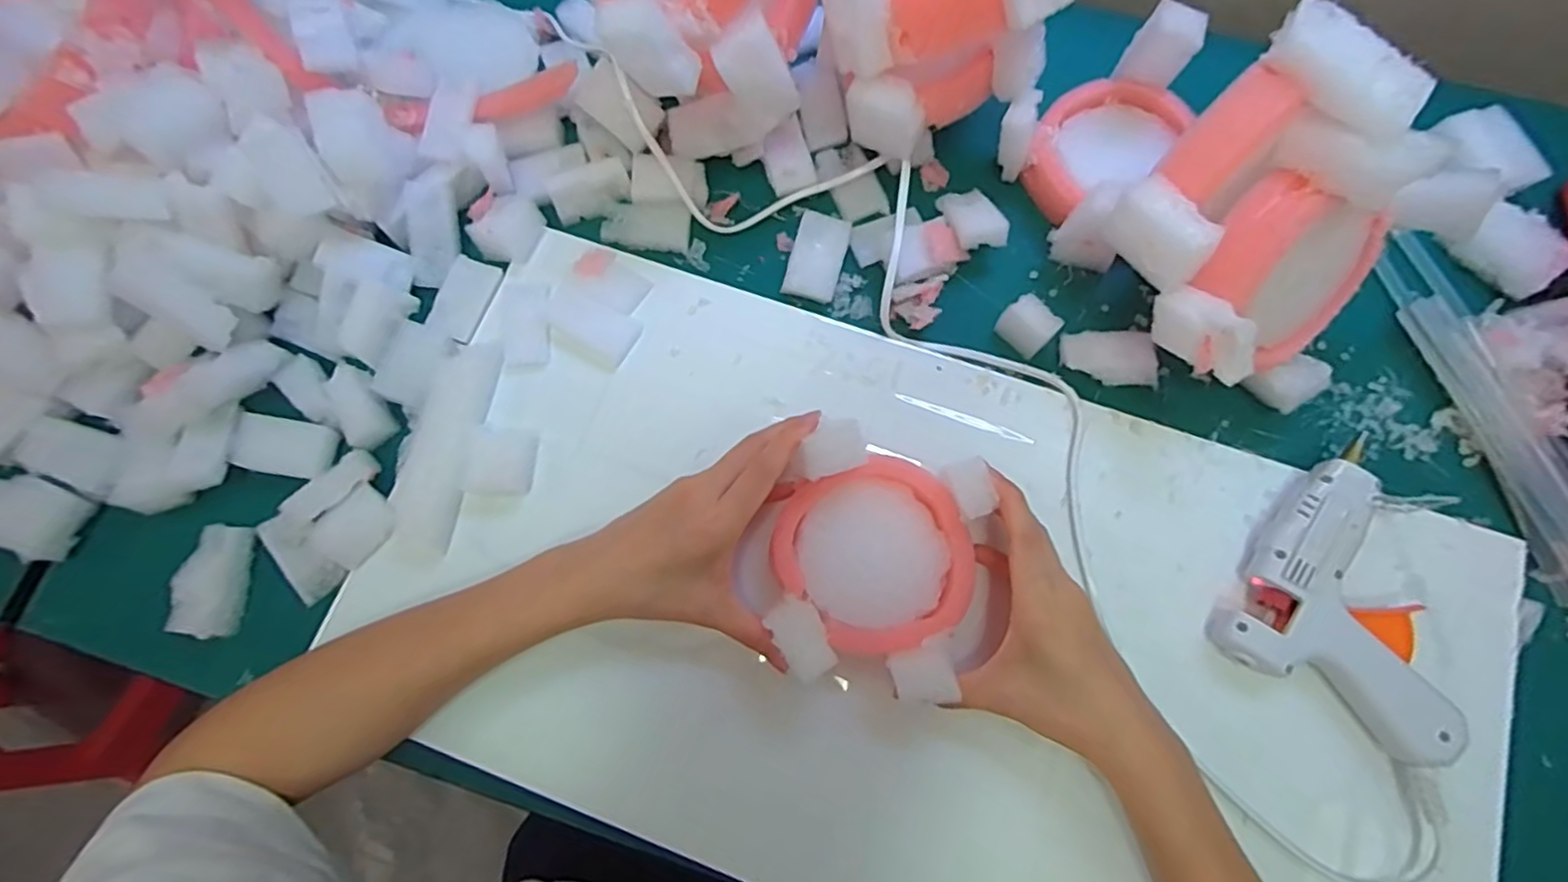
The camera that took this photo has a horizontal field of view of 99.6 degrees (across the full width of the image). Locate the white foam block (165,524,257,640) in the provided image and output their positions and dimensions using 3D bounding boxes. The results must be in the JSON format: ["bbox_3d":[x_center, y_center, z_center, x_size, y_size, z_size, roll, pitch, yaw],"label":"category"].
[{"bbox_3d":[-0.317,0.078,0.368,0.028,0.014,0.060,1,75,1],"label":"white foam block"}]

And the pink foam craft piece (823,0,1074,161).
[{"bbox_3d":[0.084,-0.223,0.353,0.116,0.144,0.077,-23,76,-6],"label":"pink foam craft piece"}]

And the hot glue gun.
[{"bbox_3d":[0.299,0.078,0.342,0.106,0.031,0.130,33,78,9],"label":"hot glue gun"}]

